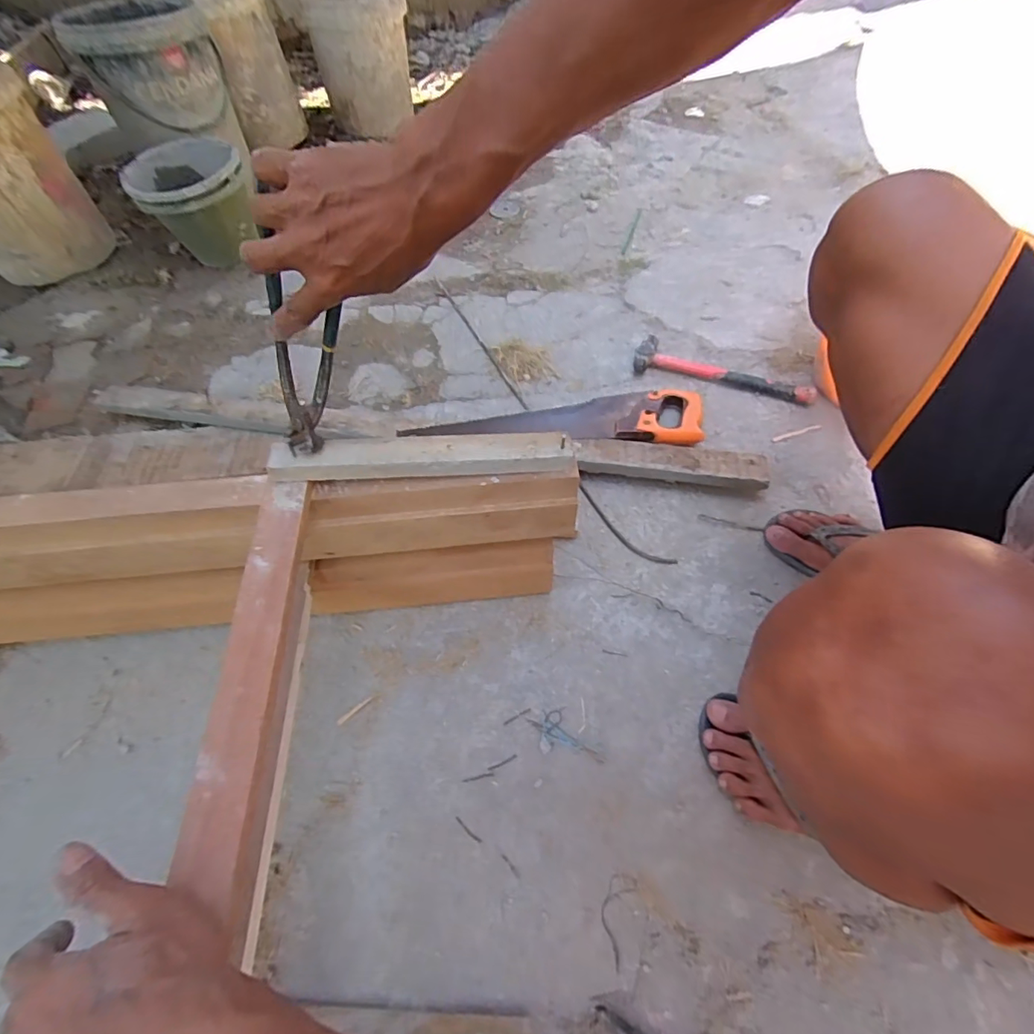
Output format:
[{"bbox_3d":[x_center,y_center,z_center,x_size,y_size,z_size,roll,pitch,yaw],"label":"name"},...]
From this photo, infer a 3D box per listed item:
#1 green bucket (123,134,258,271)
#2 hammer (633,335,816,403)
[{"bbox_3d":[-0.712,-0.697,1.126,0.224,0.207,0.195,-26,61,-15],"label":"green bucket"},{"bbox_3d":[0.377,-0.270,0.921,0.316,0.036,0.091,17,59,11],"label":"hammer"}]

